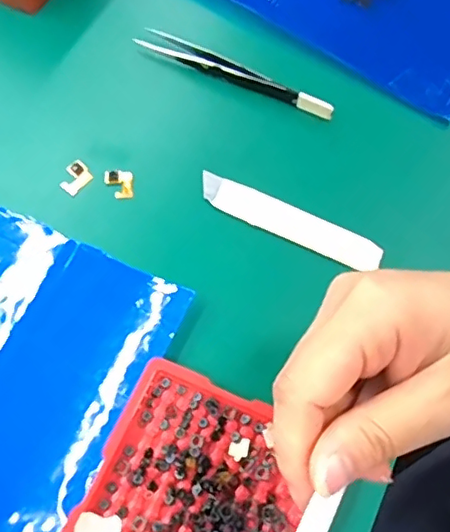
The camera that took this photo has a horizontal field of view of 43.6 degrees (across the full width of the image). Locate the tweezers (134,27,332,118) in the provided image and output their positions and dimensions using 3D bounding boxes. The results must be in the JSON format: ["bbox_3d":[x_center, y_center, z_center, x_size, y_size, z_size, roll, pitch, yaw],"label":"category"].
[{"bbox_3d":[0.004,-0.115,0.339,0.128,0.013,0.015,29,69,12],"label":"tweezers"}]

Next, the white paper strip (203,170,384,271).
[{"bbox_3d":[0.034,-0.024,0.300,0.101,0.004,0.019,25,74,8],"label":"white paper strip"}]

